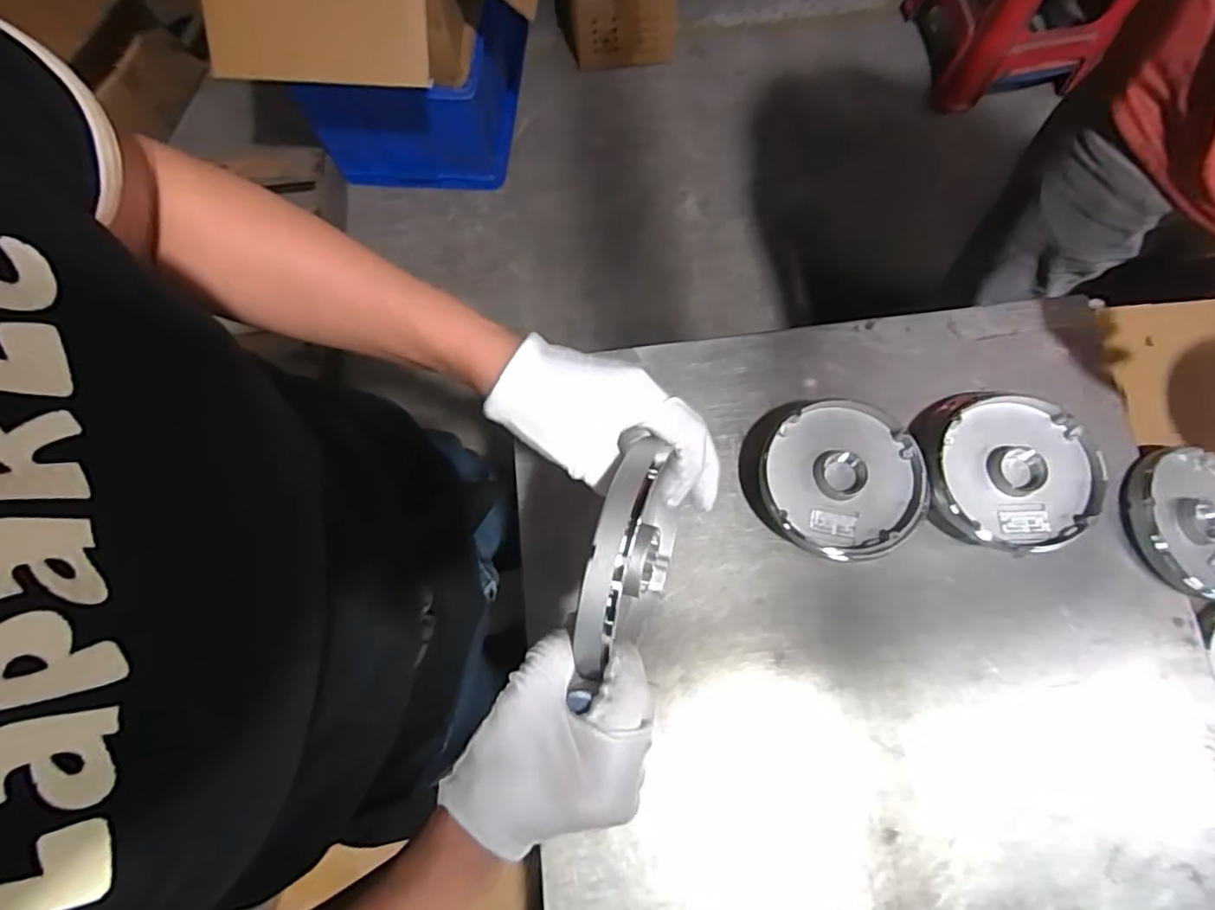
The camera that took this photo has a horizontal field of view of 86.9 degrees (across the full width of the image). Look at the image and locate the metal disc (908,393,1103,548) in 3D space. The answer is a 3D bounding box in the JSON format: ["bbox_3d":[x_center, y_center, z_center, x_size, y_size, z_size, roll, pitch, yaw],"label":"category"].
[{"bbox_3d":[0.360,0.015,0.593,0.145,0.065,0.135,0,75,1],"label":"metal disc"}]

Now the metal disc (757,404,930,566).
[{"bbox_3d":[0.212,0.026,0.595,0.134,0.062,0.143,-1,74,3],"label":"metal disc"}]

